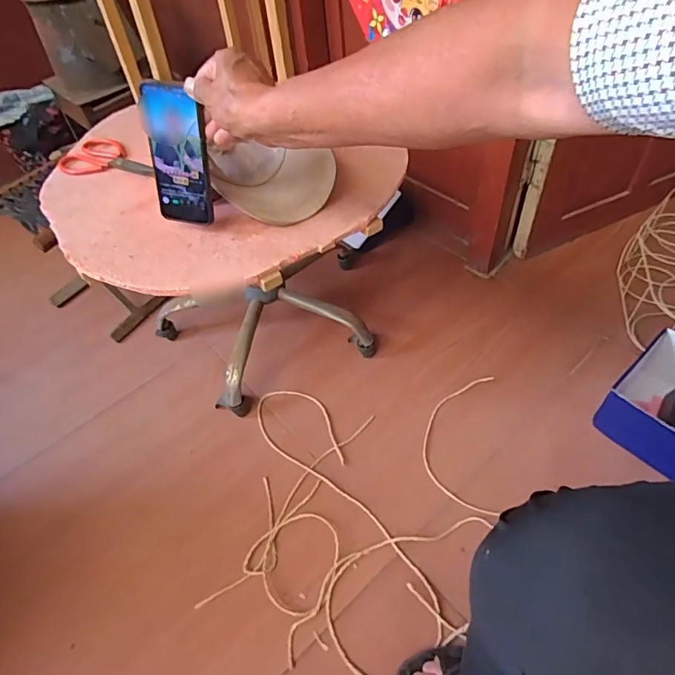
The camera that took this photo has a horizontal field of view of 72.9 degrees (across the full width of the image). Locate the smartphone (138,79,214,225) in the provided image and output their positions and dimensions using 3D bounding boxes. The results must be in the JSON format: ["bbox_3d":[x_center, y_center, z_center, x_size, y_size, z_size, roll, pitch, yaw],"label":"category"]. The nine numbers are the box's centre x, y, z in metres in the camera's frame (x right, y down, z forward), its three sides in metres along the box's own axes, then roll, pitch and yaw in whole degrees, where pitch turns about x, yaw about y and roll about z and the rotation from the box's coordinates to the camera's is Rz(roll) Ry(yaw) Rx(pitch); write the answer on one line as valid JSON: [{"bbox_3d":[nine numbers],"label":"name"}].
[{"bbox_3d":[-0.194,-0.220,0.555,0.079,0.159,0.013,10,36,14],"label":"smartphone"}]

